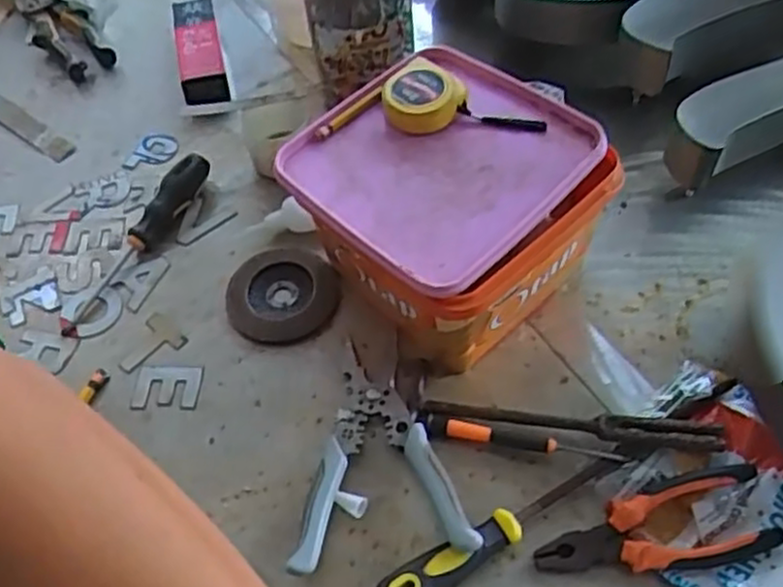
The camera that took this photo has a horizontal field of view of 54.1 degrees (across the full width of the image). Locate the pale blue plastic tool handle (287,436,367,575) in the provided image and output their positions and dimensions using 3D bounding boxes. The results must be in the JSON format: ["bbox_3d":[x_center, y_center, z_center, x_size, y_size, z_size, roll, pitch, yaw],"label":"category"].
[{"bbox_3d":[-0.040,0.152,0.540,0.039,0.026,0.098,8,56,9],"label":"pale blue plastic tool handle"}]

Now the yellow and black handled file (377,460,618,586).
[{"bbox_3d":[0.073,0.163,0.519,0.187,0.027,0.028,-28,58,-14],"label":"yellow and black handled file"}]

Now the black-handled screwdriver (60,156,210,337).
[{"bbox_3d":[-0.229,-0.049,0.688,0.034,0.031,0.196,20,59,17],"label":"black-handled screwdriver"}]

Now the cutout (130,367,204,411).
[{"bbox_3d":[-0.181,0.077,0.618,0.054,0.007,0.036,1,56,5],"label":"cutout"}]

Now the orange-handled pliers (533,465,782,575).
[{"bbox_3d":[0.175,0.162,0.512,0.153,0.022,0.060,-13,56,-5],"label":"orange-handled pliers"}]

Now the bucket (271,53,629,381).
[{"bbox_3d":[0.041,-0.065,0.606,0.186,0.147,0.198,-40,62,-21],"label":"bucket"}]

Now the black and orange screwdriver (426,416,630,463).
[{"bbox_3d":[0.096,0.110,0.560,0.143,0.014,0.013,10,57,11],"label":"black and orange screwdriver"}]

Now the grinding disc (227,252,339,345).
[{"bbox_3d":[-0.092,-0.002,0.655,0.093,0.015,0.092,-2,55,3],"label":"grinding disc"}]

